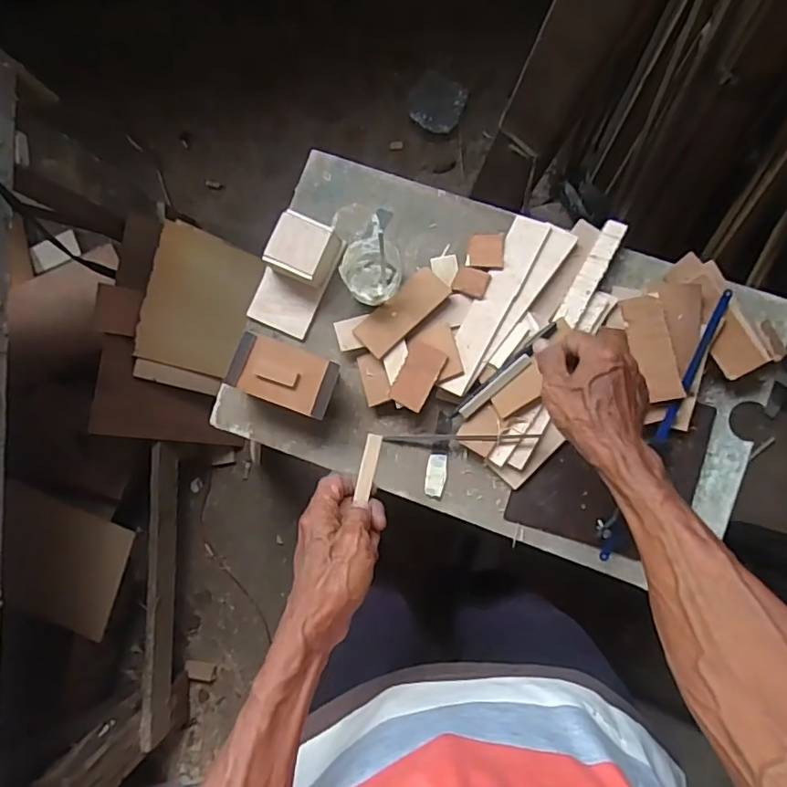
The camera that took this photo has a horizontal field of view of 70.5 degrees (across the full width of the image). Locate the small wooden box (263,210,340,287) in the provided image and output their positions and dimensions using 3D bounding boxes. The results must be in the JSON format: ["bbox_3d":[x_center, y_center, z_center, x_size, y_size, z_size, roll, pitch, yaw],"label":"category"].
[{"bbox_3d":[-0.100,-0.159,0.621,0.068,0.038,0.070,25,88,5],"label":"small wooden box"}]

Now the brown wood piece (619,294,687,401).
[{"bbox_3d":[0.267,-0.047,0.573,0.038,0.005,0.109,-16,85,24],"label":"brown wood piece"}]

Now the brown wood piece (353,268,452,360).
[{"bbox_3d":[0.010,-0.090,0.614,0.108,0.005,0.045,-44,80,-2],"label":"brown wood piece"}]

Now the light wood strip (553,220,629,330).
[{"bbox_3d":[0.217,-0.132,0.605,0.025,0.008,0.120,29,89,5],"label":"light wood strip"}]

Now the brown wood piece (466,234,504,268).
[{"bbox_3d":[0.103,-0.161,0.625,0.041,0.004,0.042,1,73,15],"label":"brown wood piece"}]

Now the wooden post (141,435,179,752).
[{"bbox_3d":[-0.449,0.380,1.081,0.032,0.078,0.549,-1,86,4],"label":"wooden post"}]

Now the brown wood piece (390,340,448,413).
[{"bbox_3d":[0.025,-0.020,0.601,0.044,0.006,0.072,26,83,11],"label":"brown wood piece"}]

